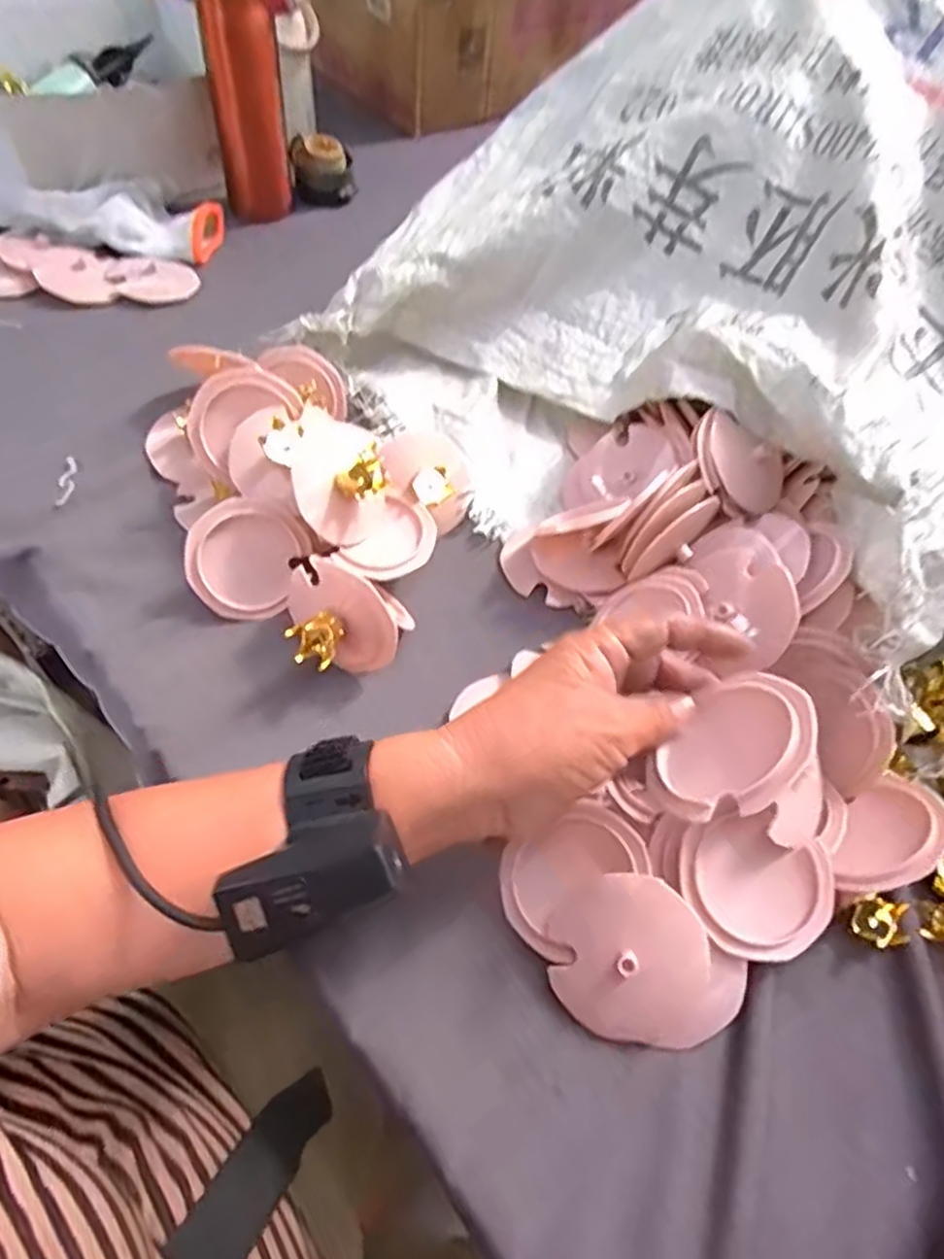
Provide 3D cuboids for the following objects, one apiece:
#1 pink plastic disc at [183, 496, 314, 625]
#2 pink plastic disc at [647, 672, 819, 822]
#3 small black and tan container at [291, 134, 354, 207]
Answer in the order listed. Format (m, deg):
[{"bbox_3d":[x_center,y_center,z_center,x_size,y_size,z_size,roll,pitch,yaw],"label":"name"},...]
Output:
[{"bbox_3d":[-0.147,-0.045,0.456,0.069,0.010,0.075,-3,100,-19],"label":"pink plastic disc"},{"bbox_3d":[0.112,0.050,0.300,0.072,0.006,0.062,-48,24,-6],"label":"pink plastic disc"},{"bbox_3d":[-0.162,-0.501,0.772,0.065,0.053,0.050,-9,57,-12],"label":"small black and tan container"}]

